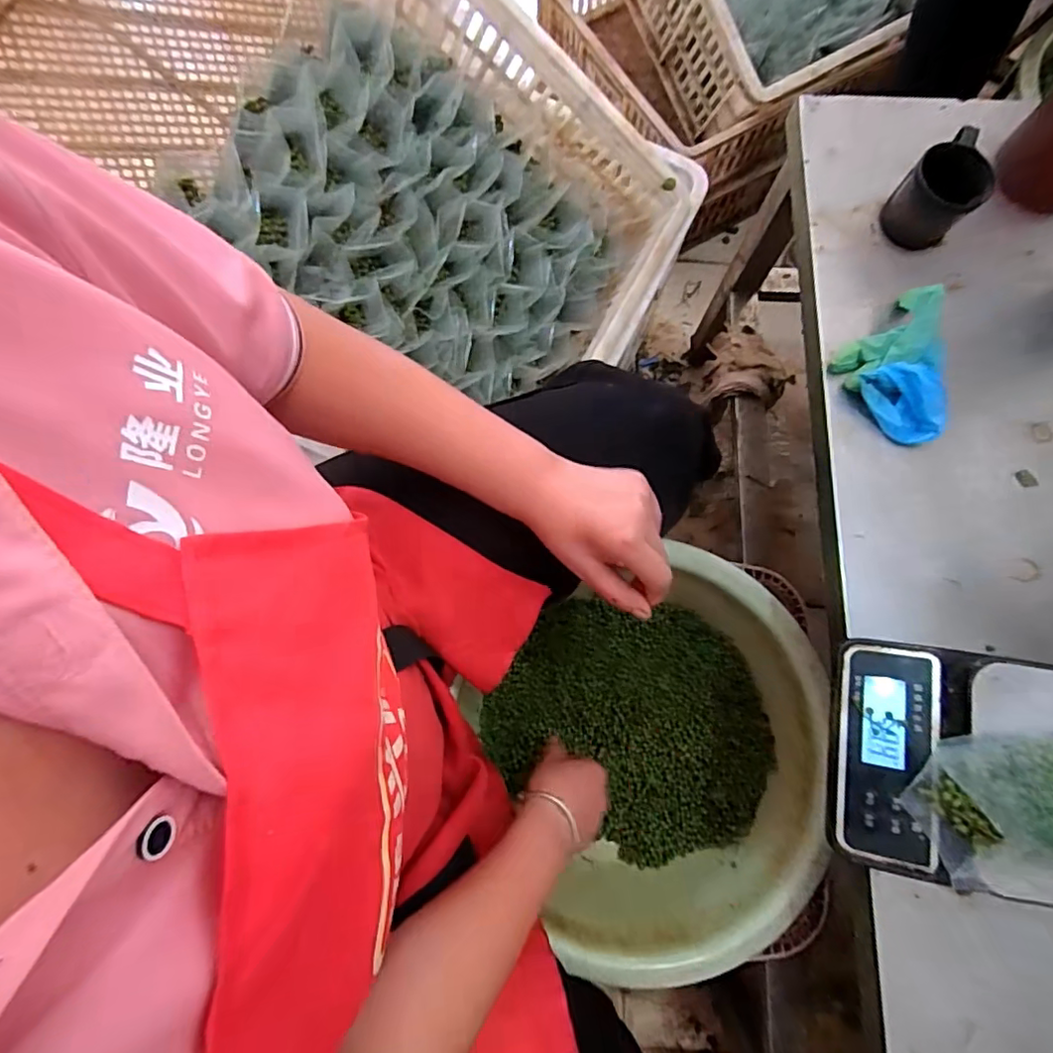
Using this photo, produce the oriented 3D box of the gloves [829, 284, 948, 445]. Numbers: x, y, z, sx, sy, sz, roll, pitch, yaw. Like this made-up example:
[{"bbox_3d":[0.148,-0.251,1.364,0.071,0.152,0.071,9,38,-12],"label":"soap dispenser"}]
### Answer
[{"bbox_3d":[0.318,-0.129,0.462,0.097,0.046,0.107,-35,80,-7],"label":"gloves"}]

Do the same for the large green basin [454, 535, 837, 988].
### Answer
[{"bbox_3d":[0.136,0.218,0.581,0.324,0.126,0.332,-27,80,-6],"label":"large green basin"}]

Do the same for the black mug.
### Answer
[{"bbox_3d":[0.357,-0.290,0.483,0.059,0.065,0.080,40,80,7],"label":"black mug"}]

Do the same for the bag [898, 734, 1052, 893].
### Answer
[{"bbox_3d":[0.304,0.172,0.349,0.120,0.031,0.077,-4,78,-1],"label":"bag"}]

